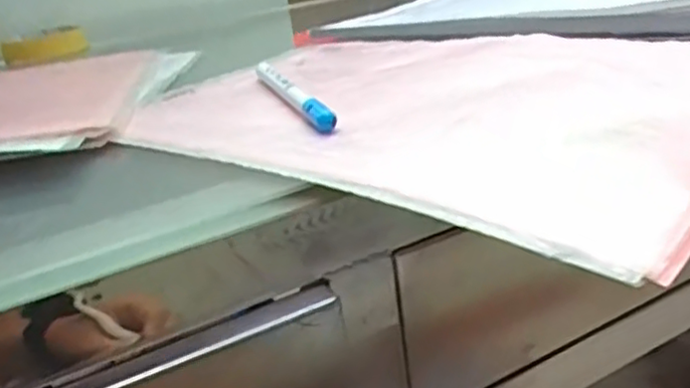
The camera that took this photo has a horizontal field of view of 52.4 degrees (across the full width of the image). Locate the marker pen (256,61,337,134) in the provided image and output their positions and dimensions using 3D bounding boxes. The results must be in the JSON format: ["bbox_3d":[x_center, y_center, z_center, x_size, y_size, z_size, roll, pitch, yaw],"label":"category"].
[{"bbox_3d":[-0.029,-0.052,0.360,0.012,0.014,0.142,-14,21,-12],"label":"marker pen"}]

